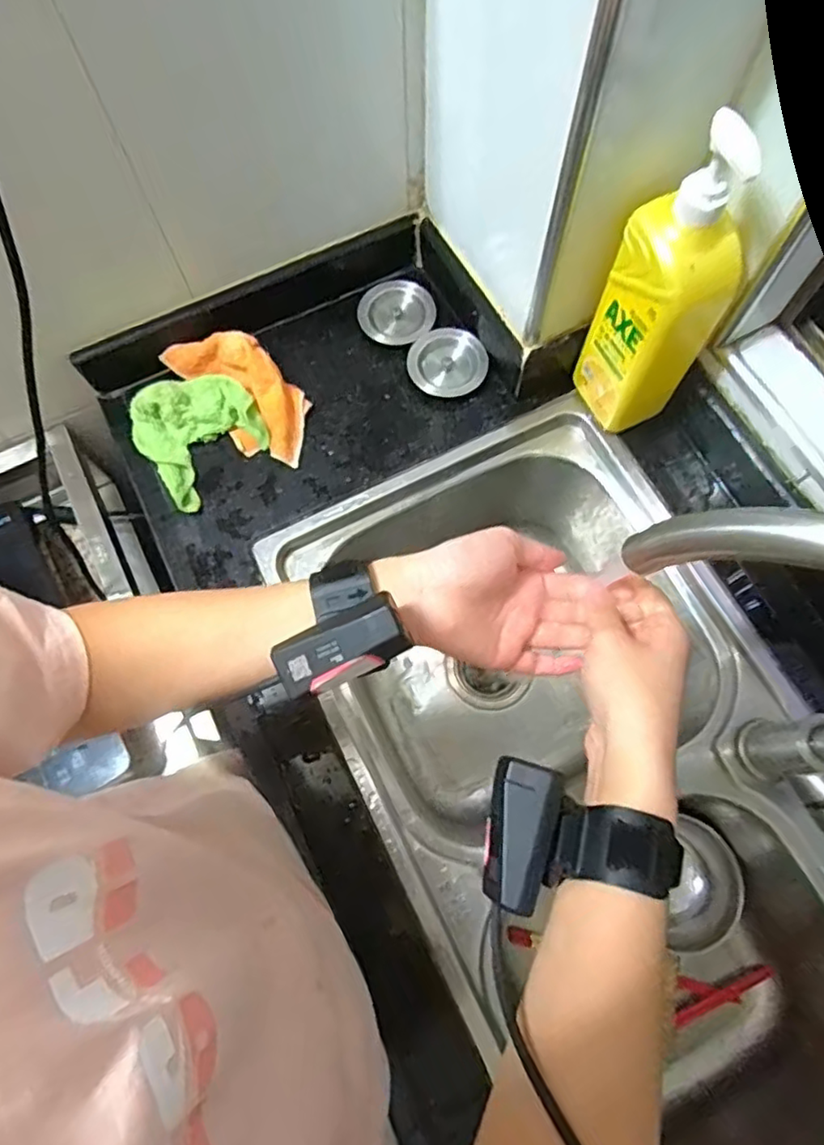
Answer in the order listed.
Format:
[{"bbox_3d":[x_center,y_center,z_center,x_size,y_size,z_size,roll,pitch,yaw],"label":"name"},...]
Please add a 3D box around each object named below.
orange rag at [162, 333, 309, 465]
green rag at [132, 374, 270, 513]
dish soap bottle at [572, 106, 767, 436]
[{"bbox_3d":[-0.173,-0.190,0.657,0.085,0.050,0.174,-39,75,-11],"label":"orange rag"},{"bbox_3d":[-0.220,-0.147,0.650,0.121,0.033,0.126,-36,74,-10],"label":"green rag"},{"bbox_3d":[0.213,-0.229,0.532,0.070,0.271,0.079,-25,73,-7],"label":"dish soap bottle"}]

